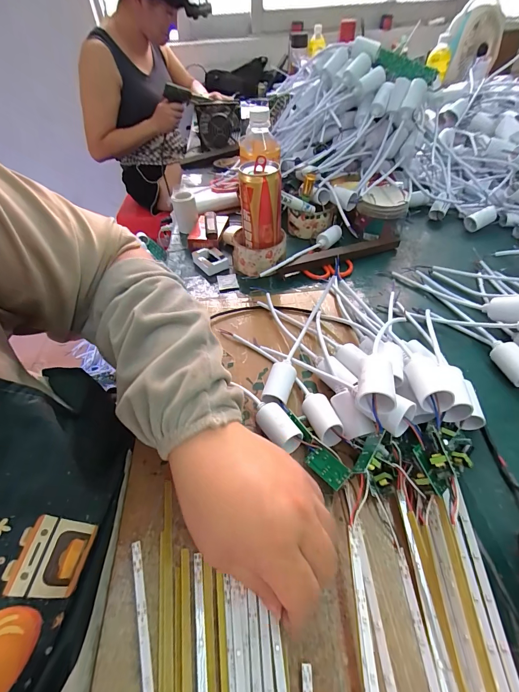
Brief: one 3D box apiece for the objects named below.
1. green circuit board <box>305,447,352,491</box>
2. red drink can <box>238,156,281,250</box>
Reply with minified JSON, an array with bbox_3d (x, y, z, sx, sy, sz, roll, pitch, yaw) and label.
[{"bbox_3d":[0.059,0.105,0.274,0.021,0.004,0.038,-44,45,-11],"label":"green circuit board"},{"bbox_3d":[0.003,-0.192,0.461,0.058,0.130,0.053,-2,48,2],"label":"red drink can"}]

